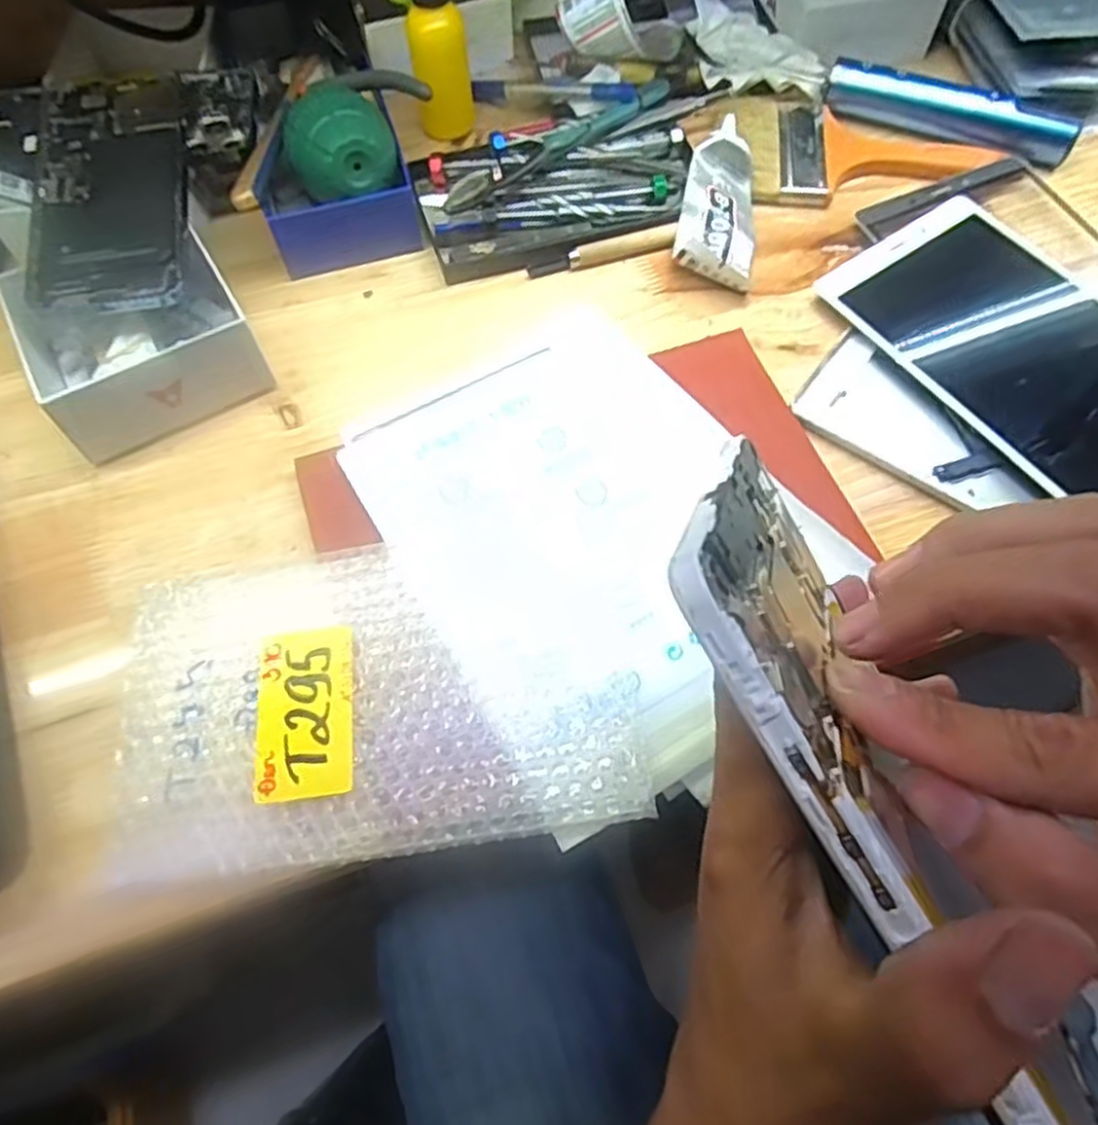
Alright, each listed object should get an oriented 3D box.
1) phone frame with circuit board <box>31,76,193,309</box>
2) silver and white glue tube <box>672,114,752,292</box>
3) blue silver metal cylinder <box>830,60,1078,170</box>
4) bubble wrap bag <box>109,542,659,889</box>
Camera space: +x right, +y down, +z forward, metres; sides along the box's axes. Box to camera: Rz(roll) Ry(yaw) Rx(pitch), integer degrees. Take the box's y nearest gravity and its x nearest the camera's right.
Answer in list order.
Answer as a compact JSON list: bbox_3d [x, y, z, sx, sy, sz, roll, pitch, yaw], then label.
[{"bbox_3d":[-0.235,-0.200,0.404,0.076,0.007,0.153,-7,70,-5],"label":"phone frame with circuit board"},{"bbox_3d":[0.104,-0.215,0.448,0.046,0.021,0.110,10,65,7],"label":"silver and white glue tube"},{"bbox_3d":[0.256,-0.290,0.479,0.150,0.026,0.031,14,66,9],"label":"blue silver metal cylinder"},{"bbox_3d":[-0.073,0.053,0.316,0.212,0.006,0.130,-8,65,0],"label":"bubble wrap bag"}]

